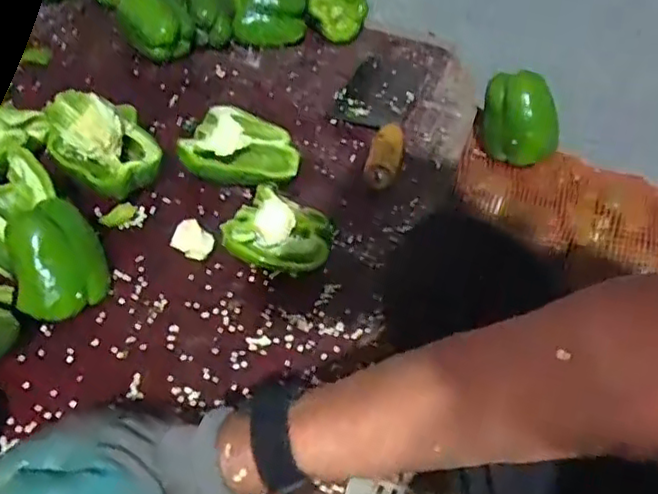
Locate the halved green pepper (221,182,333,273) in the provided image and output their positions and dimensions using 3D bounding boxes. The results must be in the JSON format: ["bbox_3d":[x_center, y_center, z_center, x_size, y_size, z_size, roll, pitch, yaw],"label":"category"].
[{"bbox_3d":[-0.040,-0.012,0.541,0.083,0.044,0.064,15,45,8],"label":"halved green pepper"}]

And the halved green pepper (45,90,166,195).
[{"bbox_3d":[-0.201,-0.088,0.580,0.084,0.070,0.098,-22,51,-26],"label":"halved green pepper"}]

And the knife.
[{"bbox_3d":[0.048,-0.141,0.691,0.080,0.033,0.218,12,45,5],"label":"knife"}]

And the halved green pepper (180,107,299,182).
[{"bbox_3d":[-0.079,-0.088,0.607,0.104,0.047,0.077,13,45,6],"label":"halved green pepper"}]

